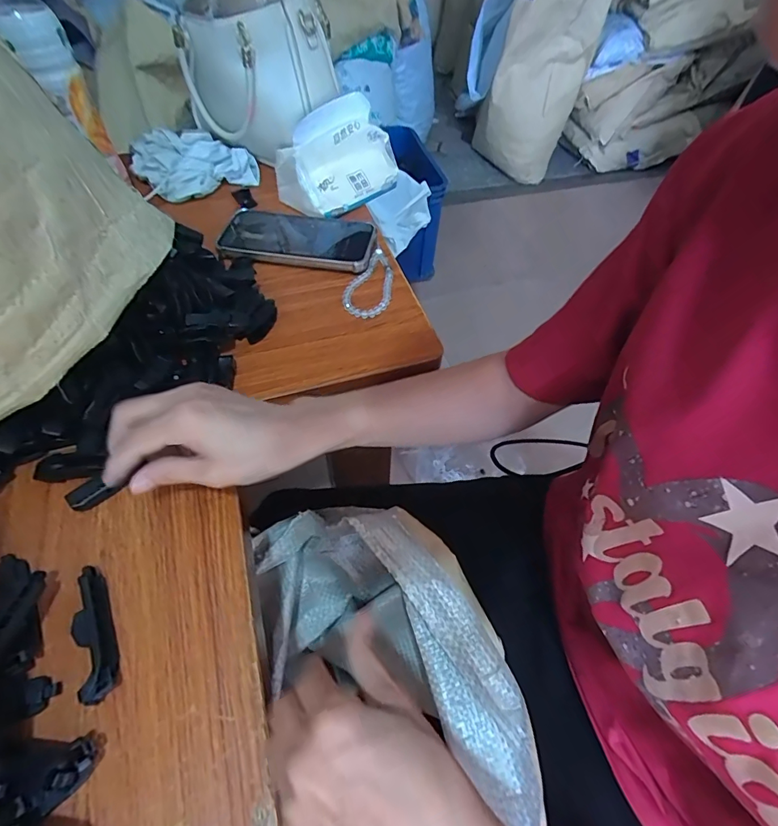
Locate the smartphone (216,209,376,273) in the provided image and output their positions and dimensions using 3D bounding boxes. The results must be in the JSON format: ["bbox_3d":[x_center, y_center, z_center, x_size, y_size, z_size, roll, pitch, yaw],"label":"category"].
[{"bbox_3d":[-0.102,-0.203,0.501,0.168,0.014,0.090,5,58,3],"label":"smartphone"}]

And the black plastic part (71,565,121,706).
[{"bbox_3d":[-0.175,0.129,0.260,0.019,0.015,0.076,-24,59,-19],"label":"black plastic part"}]

